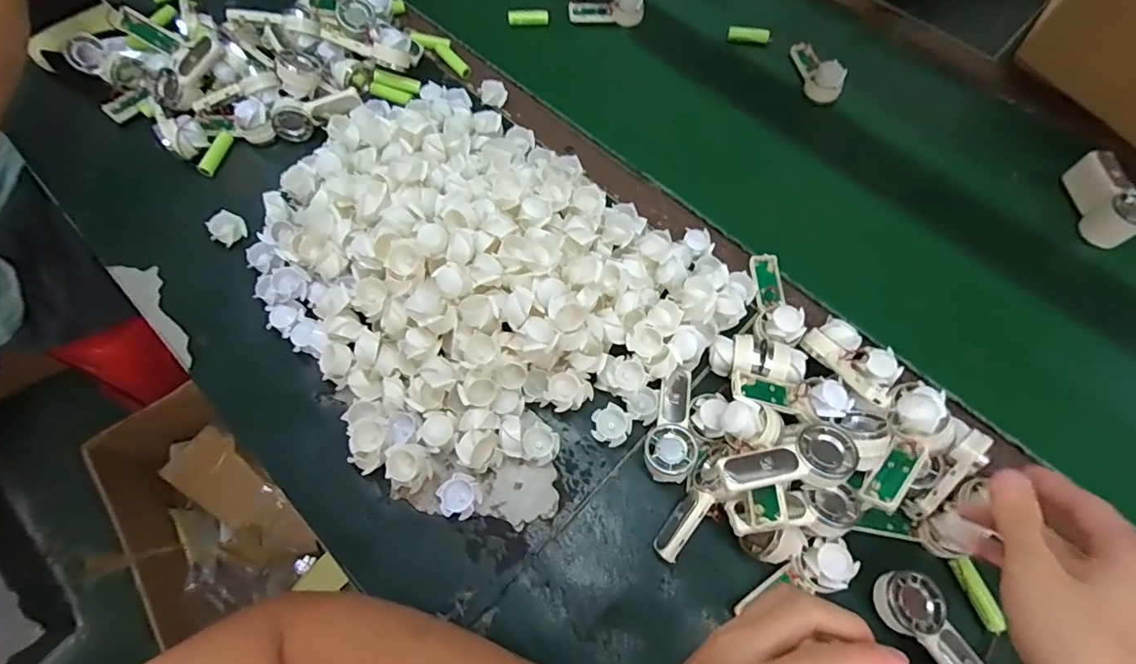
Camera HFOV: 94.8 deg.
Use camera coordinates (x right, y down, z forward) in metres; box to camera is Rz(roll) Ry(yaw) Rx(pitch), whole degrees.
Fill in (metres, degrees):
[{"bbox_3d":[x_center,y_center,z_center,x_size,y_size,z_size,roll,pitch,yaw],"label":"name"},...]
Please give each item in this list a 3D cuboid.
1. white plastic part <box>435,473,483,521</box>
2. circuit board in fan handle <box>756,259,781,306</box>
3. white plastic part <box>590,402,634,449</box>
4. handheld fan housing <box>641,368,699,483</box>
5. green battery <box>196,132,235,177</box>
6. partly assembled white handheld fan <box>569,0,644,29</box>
[{"bbox_3d":[-0.085,0.129,0.408,0.032,0.016,0.031,0,65,-1],"label":"white plastic part"},{"bbox_3d":[0.185,-0.046,0.484,0.018,0.007,0.045,-3,65,-3],"label":"circuit board in fan handle"},{"bbox_3d":[0.035,0.076,0.425,0.033,0.010,0.031,-1,78,7],"label":"white plastic part"},{"bbox_3d":[0.085,0.073,0.420,0.037,0.037,0.089,14,65,6],"label":"handheld fan housing"},{"bbox_3d":[-0.371,-0.187,0.550,0.013,0.017,0.058,13,65,5],"label":"green battery"},{"bbox_3d":[0.049,-0.409,0.655,0.092,0.034,0.031,1,65,-1],"label":"partly assembled white handheld fan"}]

